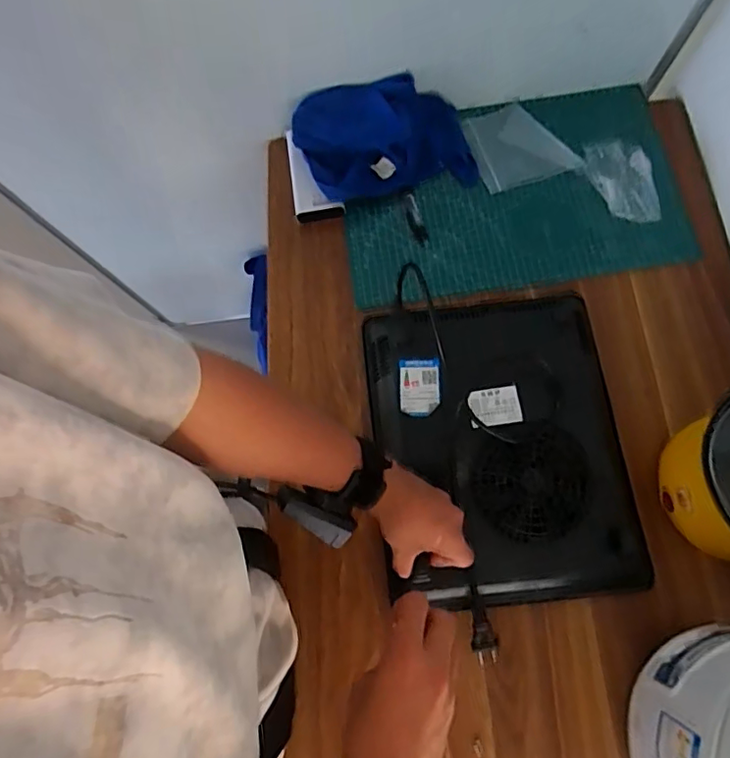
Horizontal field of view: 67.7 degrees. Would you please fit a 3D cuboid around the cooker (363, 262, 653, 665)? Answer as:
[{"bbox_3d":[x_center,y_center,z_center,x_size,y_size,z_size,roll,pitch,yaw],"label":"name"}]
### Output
[{"bbox_3d":[0.142,0.067,0.599,0.255,0.066,0.368,-5,71,1],"label":"cooker"}]

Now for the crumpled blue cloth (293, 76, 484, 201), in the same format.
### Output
[{"bbox_3d":[0.028,-0.323,0.739,0.237,0.073,0.135,-10,71,-1],"label":"crumpled blue cloth"}]

